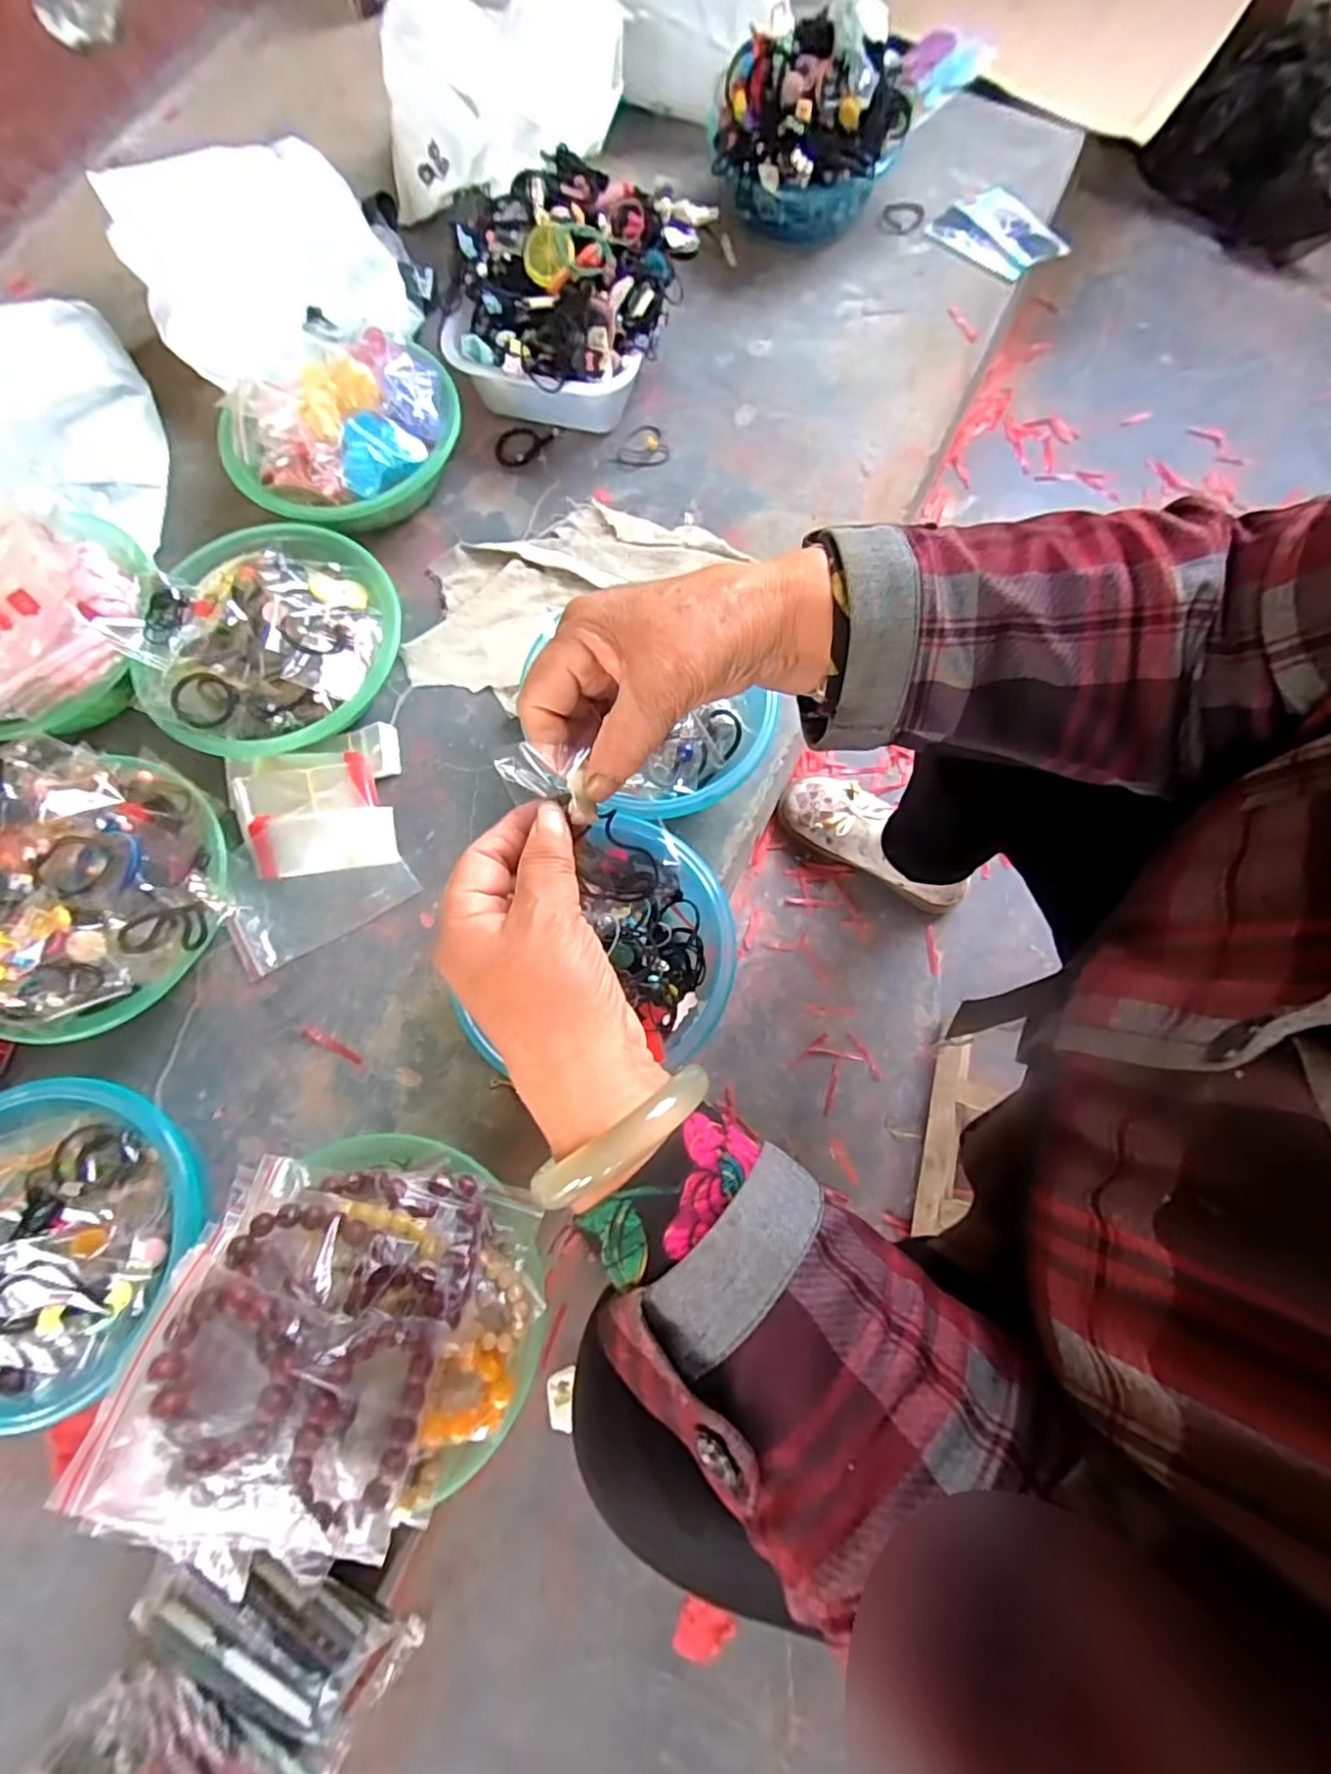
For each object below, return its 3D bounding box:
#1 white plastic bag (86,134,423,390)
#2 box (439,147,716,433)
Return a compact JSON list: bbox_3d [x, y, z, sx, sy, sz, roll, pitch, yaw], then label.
[{"bbox_3d":[-0.451,-0.704,0.727,0.269,0.111,0.229,-26,75,-5],"label":"white plastic bag"},{"bbox_3d":[-0.108,-0.634,0.698,0.229,0.135,0.255,24,77,8],"label":"box"}]

